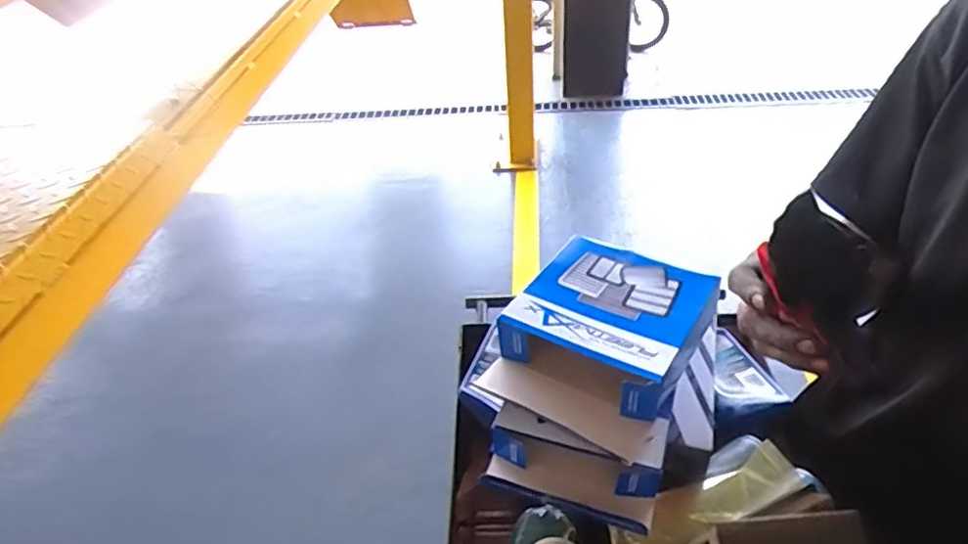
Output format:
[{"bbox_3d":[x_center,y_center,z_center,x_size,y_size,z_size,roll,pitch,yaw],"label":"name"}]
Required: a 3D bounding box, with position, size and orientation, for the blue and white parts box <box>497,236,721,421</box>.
[{"bbox_3d":[0.143,0.056,0.691,0.187,0.066,0.180,22,46,30],"label":"blue and white parts box"}]

